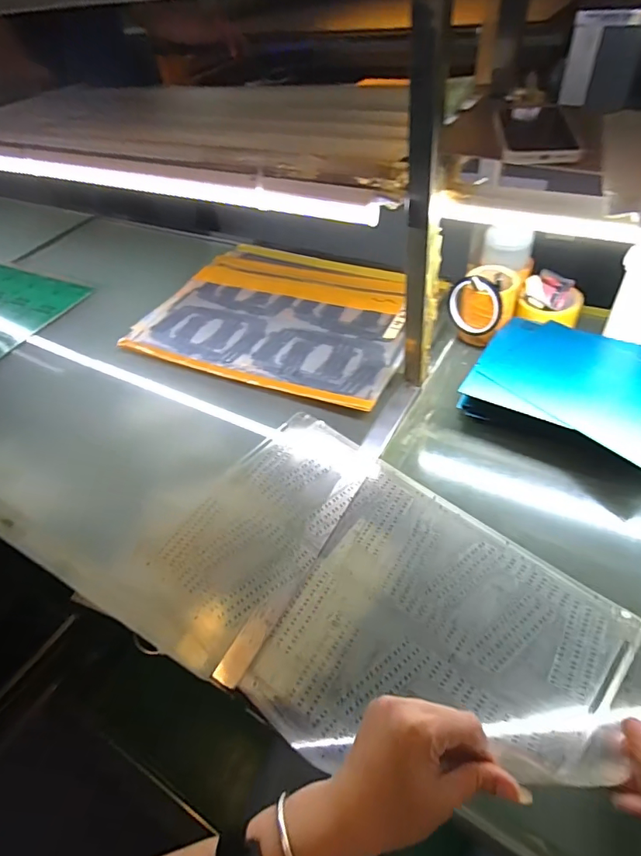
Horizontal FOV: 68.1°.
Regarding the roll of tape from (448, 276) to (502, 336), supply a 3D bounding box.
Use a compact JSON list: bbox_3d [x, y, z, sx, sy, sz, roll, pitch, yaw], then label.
[{"bbox_3d":[0.242,-0.196,0.746,0.096,0.100,0.023,33,60,32],"label":"roll of tape"}]

